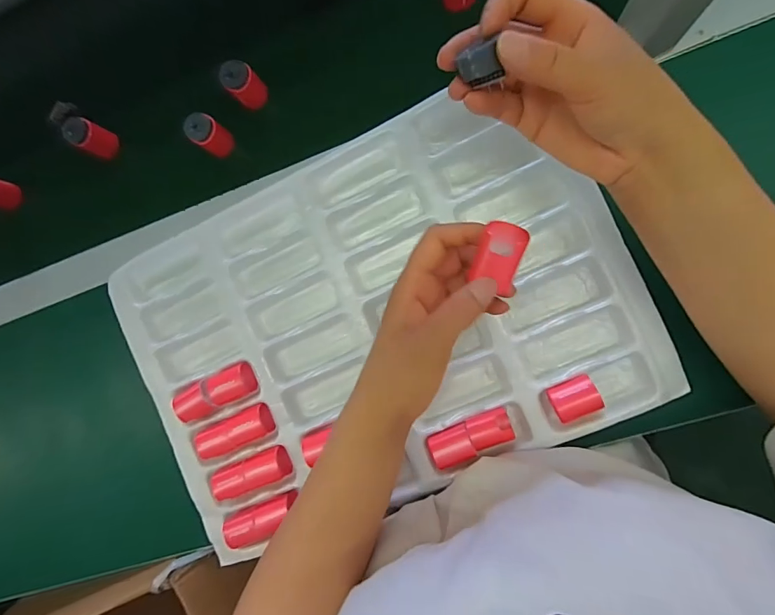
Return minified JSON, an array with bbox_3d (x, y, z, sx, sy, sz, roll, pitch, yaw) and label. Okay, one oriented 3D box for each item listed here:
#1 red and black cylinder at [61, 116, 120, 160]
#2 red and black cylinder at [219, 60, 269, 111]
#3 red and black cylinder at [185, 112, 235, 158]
[{"bbox_3d":[-0.315,-0.181,0.438,0.031,0.043,0.029,0,91,9],"label":"red and black cylinder"},{"bbox_3d":[-0.138,-0.217,0.405,0.029,0.039,0.033,-41,85,8],"label":"red and black cylinder"},{"bbox_3d":[-0.175,-0.170,0.409,0.033,0.037,0.028,39,97,6],"label":"red and black cylinder"}]

